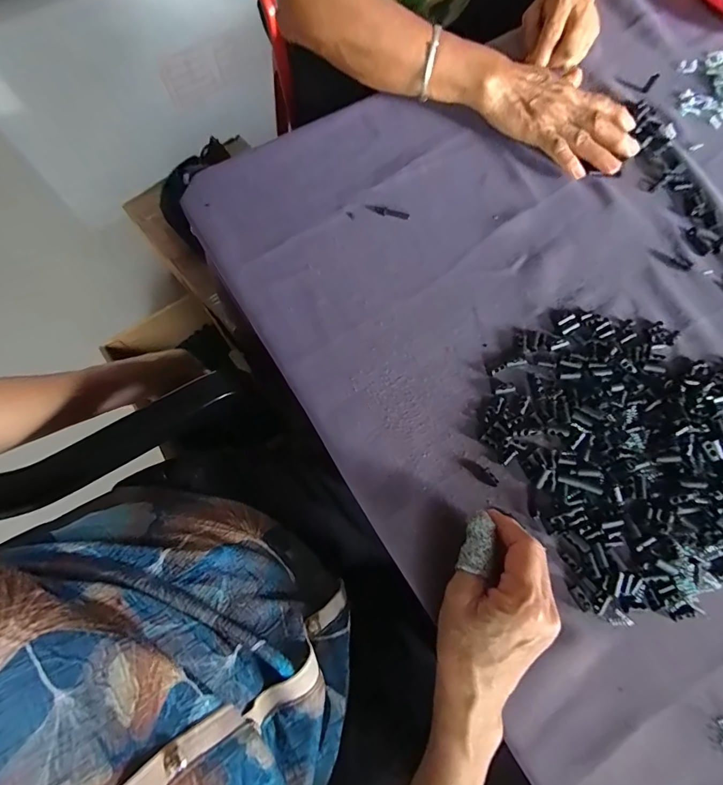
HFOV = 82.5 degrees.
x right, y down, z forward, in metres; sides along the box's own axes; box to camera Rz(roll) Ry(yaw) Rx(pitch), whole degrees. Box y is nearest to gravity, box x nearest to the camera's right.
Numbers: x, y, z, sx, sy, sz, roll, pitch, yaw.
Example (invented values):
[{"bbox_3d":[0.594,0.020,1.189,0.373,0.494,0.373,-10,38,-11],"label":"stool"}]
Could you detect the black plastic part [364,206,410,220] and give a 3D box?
[{"bbox_3d":[0.026,-0.182,0.416,0.045,0.005,0.009,21,71,8],"label":"black plastic part"}]

